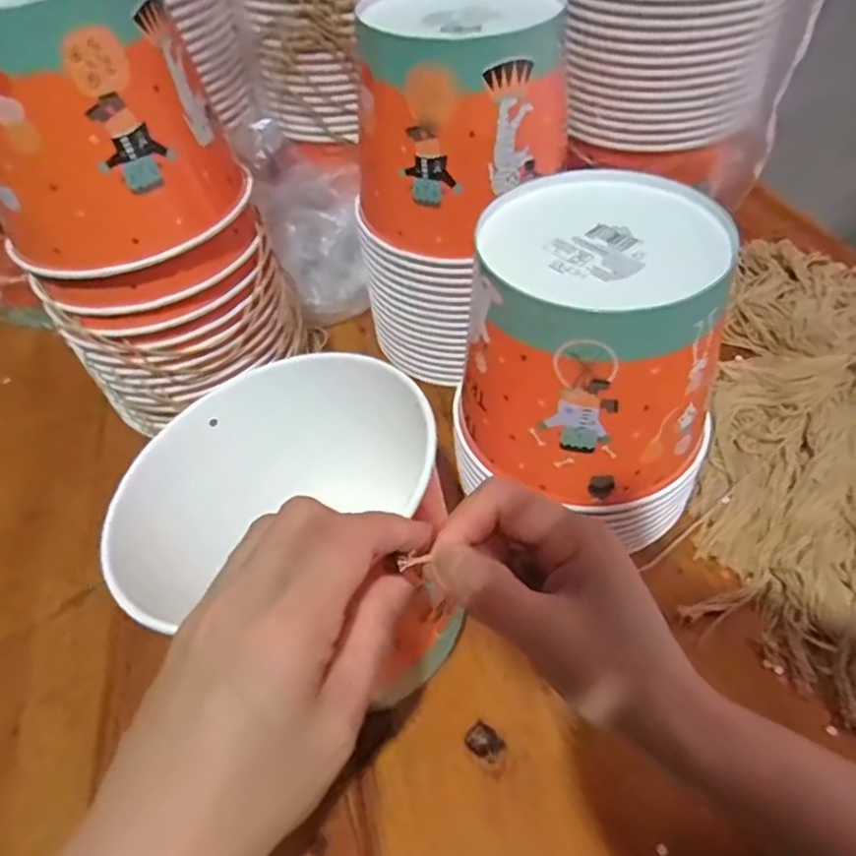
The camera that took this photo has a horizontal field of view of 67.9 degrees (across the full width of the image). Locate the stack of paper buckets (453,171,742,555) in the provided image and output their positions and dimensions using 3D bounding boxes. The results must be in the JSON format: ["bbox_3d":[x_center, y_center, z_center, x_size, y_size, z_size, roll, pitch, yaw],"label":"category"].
[{"bbox_3d":[0.102,-0.037,0.387,0.137,0.169,0.139,14,51,17],"label":"stack of paper buckets"}]

